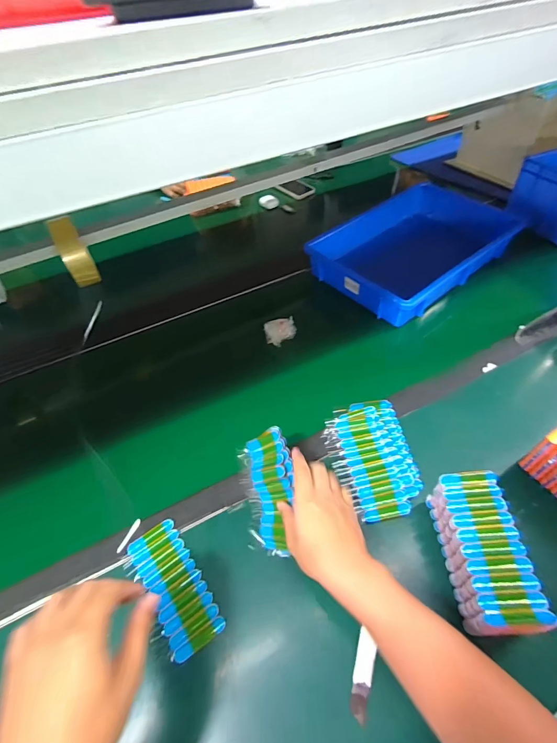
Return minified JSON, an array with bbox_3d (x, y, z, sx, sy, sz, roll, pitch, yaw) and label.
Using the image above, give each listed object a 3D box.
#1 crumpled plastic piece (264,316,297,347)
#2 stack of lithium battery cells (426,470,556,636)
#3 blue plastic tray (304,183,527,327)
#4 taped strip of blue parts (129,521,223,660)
[{"bbox_3d":[0.004,-0.078,0.702,0.061,0.043,0.041,-8,50,-1],"label":"crumpled plastic piece"},{"bbox_3d":[0.232,0.208,0.404,0.063,0.081,0.159,-3,50,3],"label":"stack of lithium battery cells"},{"bbox_3d":[0.328,-0.308,0.831,0.478,0.070,0.297,-35,56,-22],"label":"blue plastic tray"},{"bbox_3d":[-0.130,0.266,0.438,0.063,0.009,0.151,-32,56,-20],"label":"taped strip of blue parts"}]

